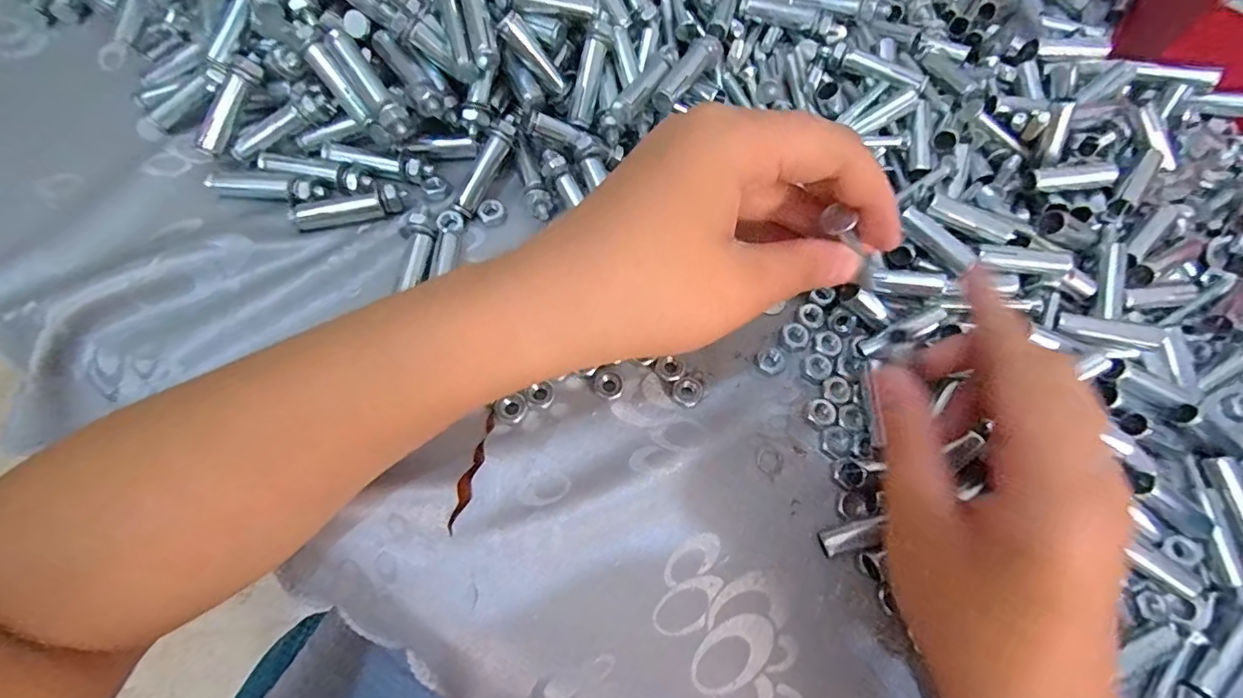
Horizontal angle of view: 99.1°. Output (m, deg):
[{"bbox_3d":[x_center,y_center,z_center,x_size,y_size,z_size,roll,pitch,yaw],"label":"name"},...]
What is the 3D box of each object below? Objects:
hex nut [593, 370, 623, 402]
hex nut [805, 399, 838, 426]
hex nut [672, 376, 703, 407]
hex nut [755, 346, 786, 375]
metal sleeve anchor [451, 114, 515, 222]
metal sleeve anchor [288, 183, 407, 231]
[{"bbox_3d":[-0.006,0.016,0.239,0.013,0.004,0.013,9,68,-1],"label":"hex nut"},{"bbox_3d":[0.091,0.029,0.241,0.013,0.004,0.012,-15,70,-10],"label":"hex nut"},{"bbox_3d":[0.030,0.019,0.241,0.013,0.005,0.012,31,69,7],"label":"hex nut"},{"bbox_3d":[0.071,0.005,0.249,0.014,0.004,0.013,-39,76,-17],"label":"hex nut"},{"bbox_3d":[-0.067,-0.092,0.264,0.011,0.008,0.055,26,87,7],"label":"metal sleeve anchor"},{"bbox_3d":[-0.132,-0.069,0.257,0.050,0.009,0.011,-13,70,-10],"label":"metal sleeve anchor"}]

